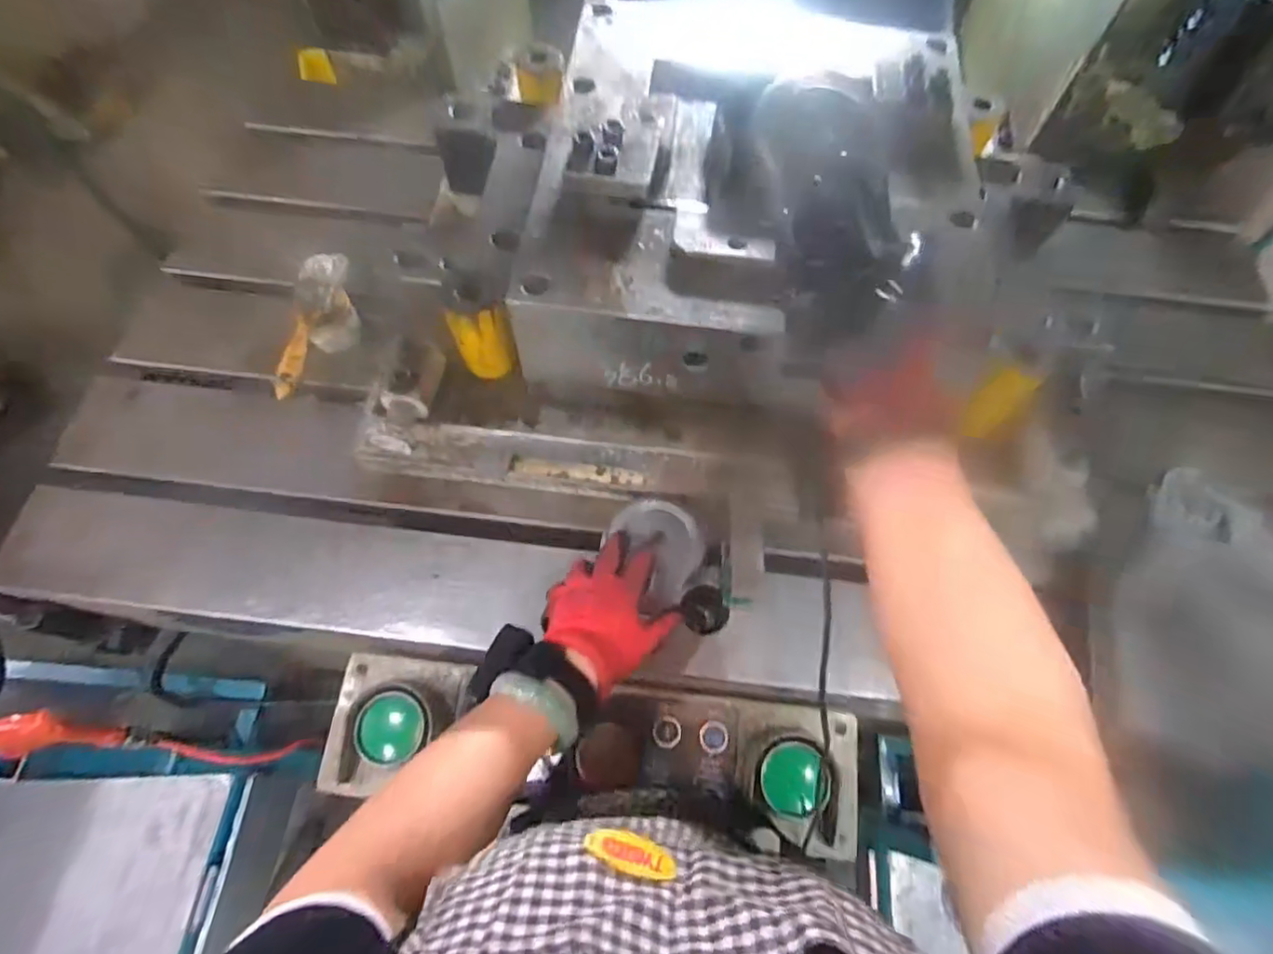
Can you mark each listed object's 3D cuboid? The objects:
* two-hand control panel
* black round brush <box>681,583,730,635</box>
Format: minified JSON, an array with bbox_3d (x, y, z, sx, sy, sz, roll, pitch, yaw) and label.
[{"bbox_3d":[-0.046,0.302,0.662,0.568,0.084,0.151,7,65,1],"label":"two-hand control panel"},{"bbox_3d":[0.075,0.145,0.669,0.046,0.037,0.048,1,65,-2],"label":"black round brush"}]

